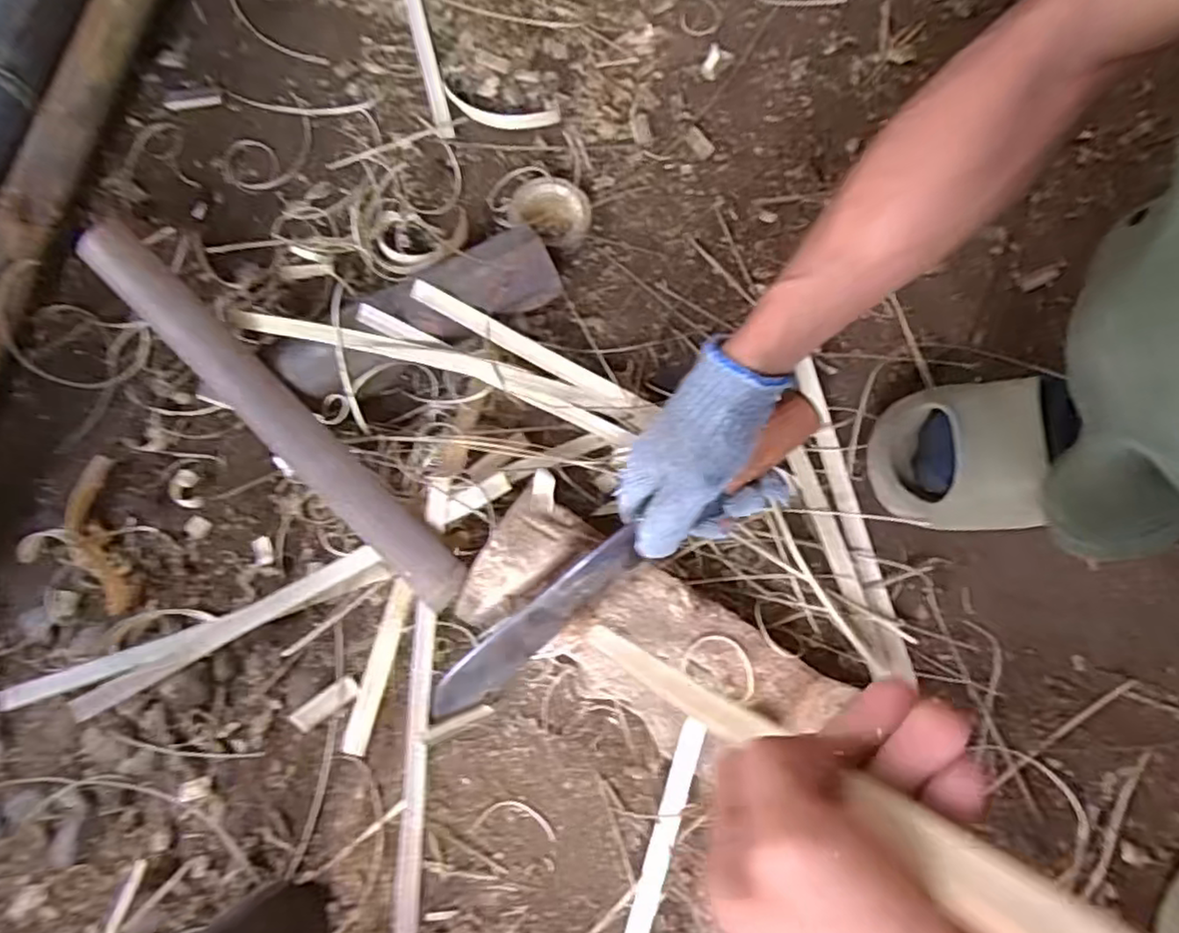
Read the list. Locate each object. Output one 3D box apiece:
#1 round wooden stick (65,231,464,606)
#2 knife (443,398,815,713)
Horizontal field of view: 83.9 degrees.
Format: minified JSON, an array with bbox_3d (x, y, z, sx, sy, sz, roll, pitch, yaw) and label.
[{"bbox_3d":[-0.243,-0.041,0.501,0.388,0.031,0.039,45,81,-1],"label":"round wooden stick"},{"bbox_3d":[0.018,0.068,0.458,0.338,0.034,0.031,-39,77,8],"label":"knife"}]

